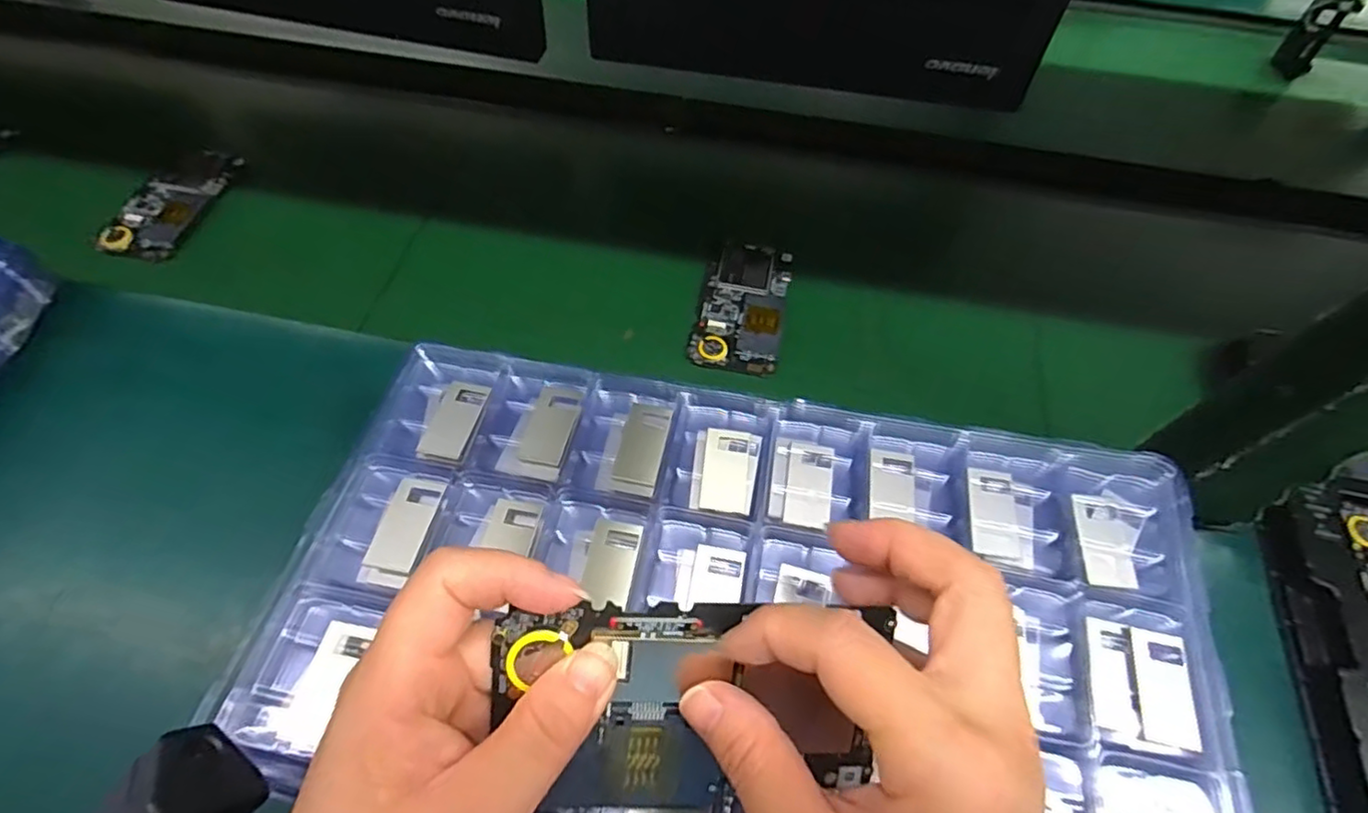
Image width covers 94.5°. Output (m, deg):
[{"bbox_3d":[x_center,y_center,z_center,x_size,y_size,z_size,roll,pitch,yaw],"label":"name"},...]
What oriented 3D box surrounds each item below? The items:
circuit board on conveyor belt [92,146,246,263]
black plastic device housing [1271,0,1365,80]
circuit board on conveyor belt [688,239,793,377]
[{"bbox_3d":[-0.429,-0.175,0.534,0.057,0.017,0.133,13,59,6],"label":"circuit board on conveyor belt"},{"bbox_3d":[0.672,-0.392,0.683,0.039,0.091,0.030,38,64,19],"label":"black plastic device housing"},{"bbox_3d":[0.046,-0.079,0.491,0.064,0.011,0.124,11,58,5],"label":"circuit board on conveyor belt"}]

